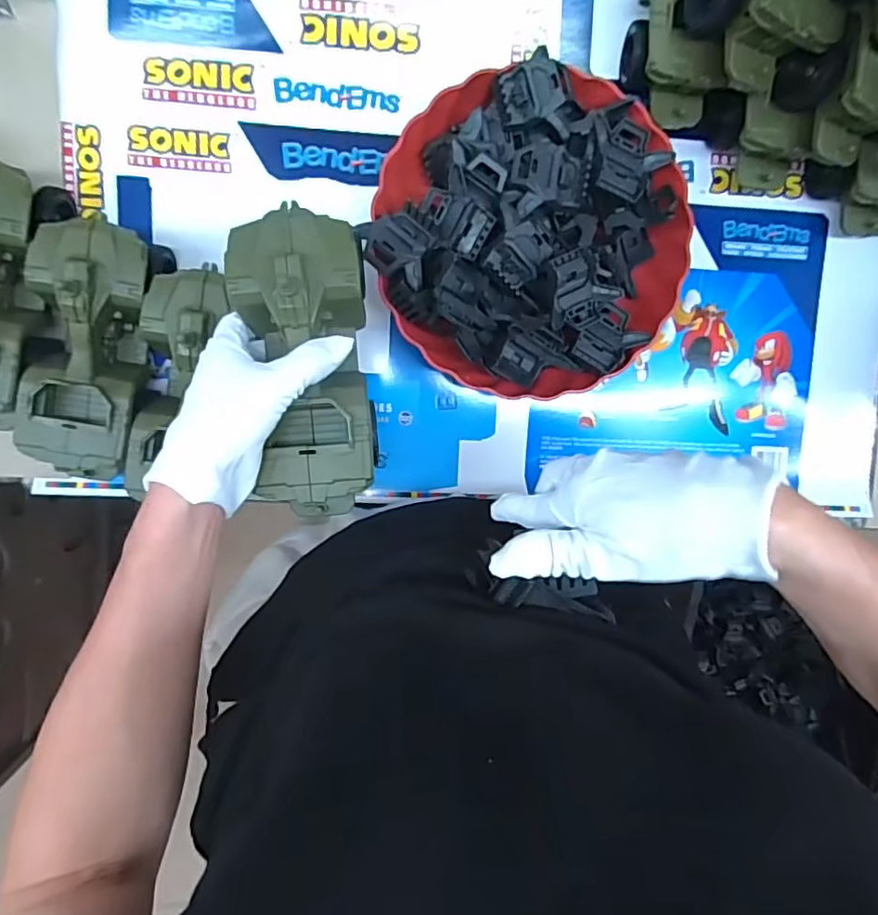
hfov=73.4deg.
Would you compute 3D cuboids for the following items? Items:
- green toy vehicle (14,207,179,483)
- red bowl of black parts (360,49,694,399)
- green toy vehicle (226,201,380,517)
[{"bbox_3d":[-0.258,-0.078,0.446,0.080,0.081,0.180,8,97,-5],"label":"green toy vehicle"},{"bbox_3d":[0.074,-0.170,0.468,0.237,0.068,0.233,-1,97,-4],"label":"red bowl of black parts"},{"bbox_3d":[-0.081,-0.055,0.372,0.078,0.057,0.185,-7,95,-3],"label":"green toy vehicle"}]

